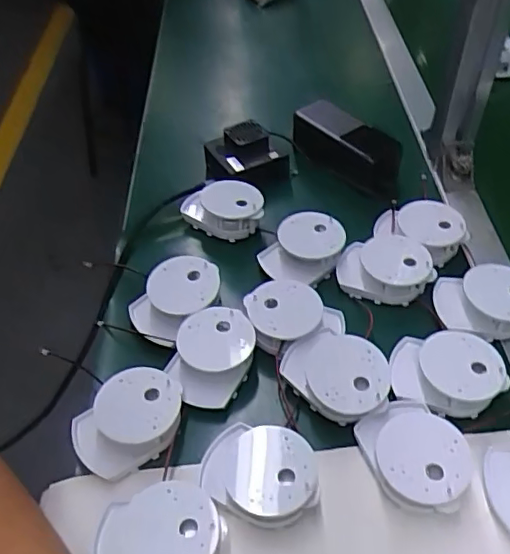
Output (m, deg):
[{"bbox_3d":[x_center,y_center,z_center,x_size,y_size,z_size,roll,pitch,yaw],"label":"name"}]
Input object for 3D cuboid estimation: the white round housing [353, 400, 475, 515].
[{"bbox_3d":[0.113,0.127,0.404,0.058,0.040,0.083,-17,49,-15],"label":"white round housing"}]

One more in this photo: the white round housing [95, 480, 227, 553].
[{"bbox_3d":[-0.062,0.172,0.375,0.083,0.031,0.059,-4,47,-3],"label":"white round housing"}]

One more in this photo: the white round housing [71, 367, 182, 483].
[{"bbox_3d":[-0.095,0.107,0.433,0.081,0.031,0.059,-31,54,-25],"label":"white round housing"}]

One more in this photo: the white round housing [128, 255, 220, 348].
[{"bbox_3d":[-0.069,0.019,0.506,0.080,0.032,0.061,-33,55,-27],"label":"white round housing"}]

